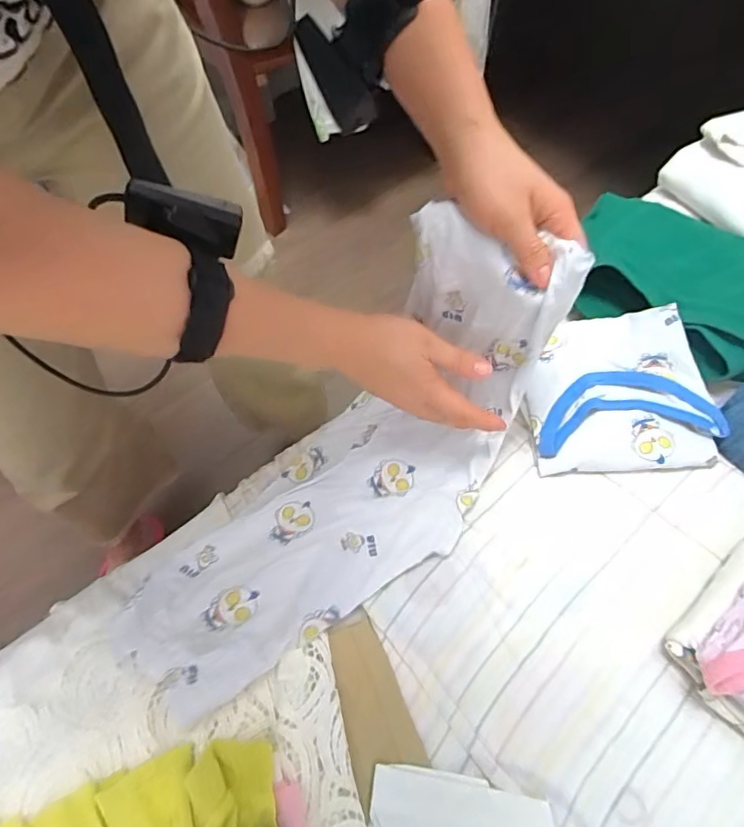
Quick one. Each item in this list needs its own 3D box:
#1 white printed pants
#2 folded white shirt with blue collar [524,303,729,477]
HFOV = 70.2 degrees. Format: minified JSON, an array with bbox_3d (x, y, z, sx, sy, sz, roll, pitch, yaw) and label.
[{"bbox_3d":[-0.021,0.049,0.440,0.168,0.154,0.428,44,97,22],"label":"white printed pants"},{"bbox_3d":[0.226,-0.023,0.495,0.154,0.028,0.153,-6,66,12],"label":"folded white shirt with blue collar"}]

